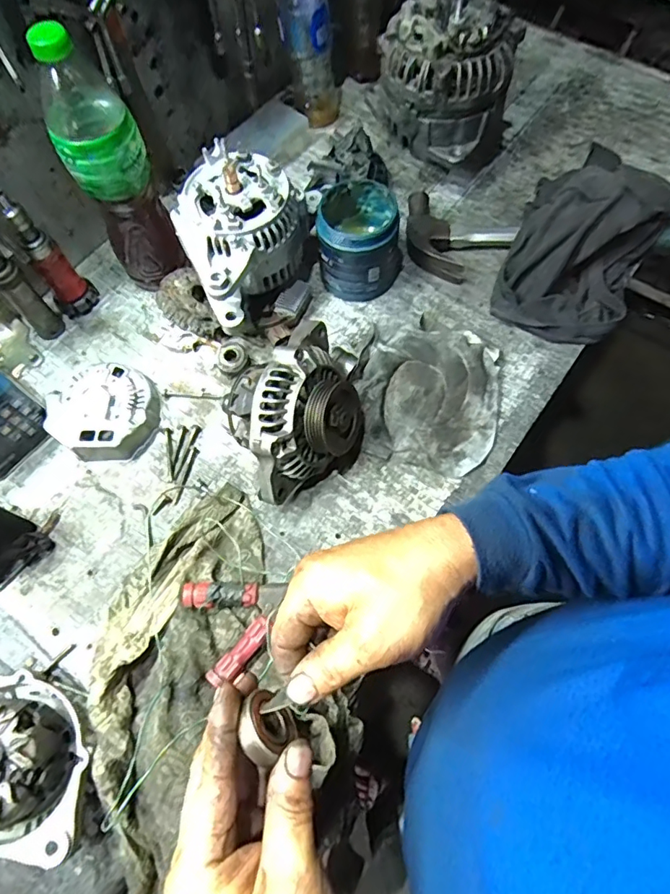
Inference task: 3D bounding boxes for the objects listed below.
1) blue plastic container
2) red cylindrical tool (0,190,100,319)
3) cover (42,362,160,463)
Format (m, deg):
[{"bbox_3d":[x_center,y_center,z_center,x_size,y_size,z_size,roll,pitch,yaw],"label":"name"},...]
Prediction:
[{"bbox_3d":[0.029,-0.237,0.598,0.092,0.096,0.094,6,67,5],"label":"blue plastic container"},{"bbox_3d":[-0.321,-0.210,0.577,0.049,0.150,0.039,-34,69,-12],"label":"red cylindrical tool"},{"bbox_3d":[-0.253,-0.041,0.561,0.111,0.037,0.112,-5,66,0],"label":"cover"}]

